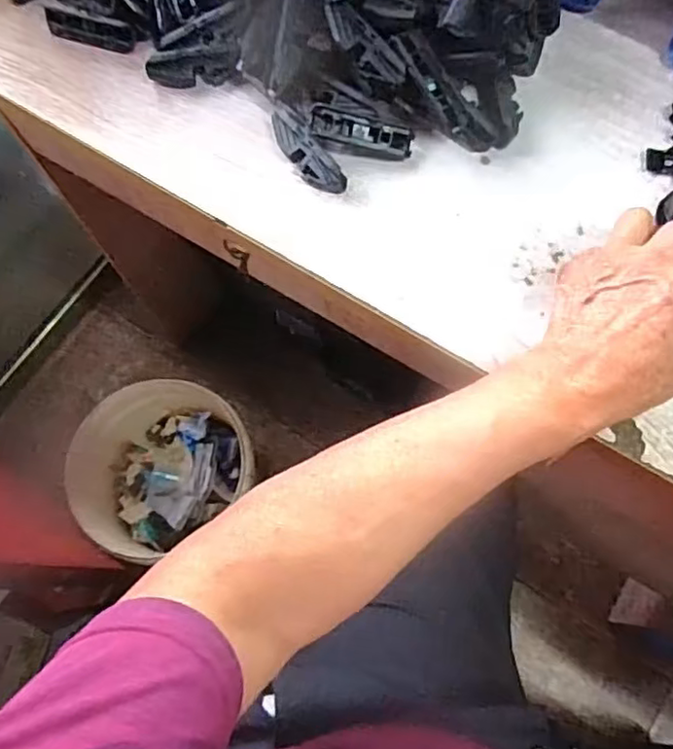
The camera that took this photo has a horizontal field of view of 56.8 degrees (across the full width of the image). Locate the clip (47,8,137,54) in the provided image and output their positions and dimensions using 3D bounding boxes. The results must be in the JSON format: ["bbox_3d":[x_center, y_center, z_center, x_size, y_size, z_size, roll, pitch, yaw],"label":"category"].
[{"bbox_3d":[-0.186,-0.258,0.467,0.071,0.015,0.016,13,73,6],"label":"clip"}]

